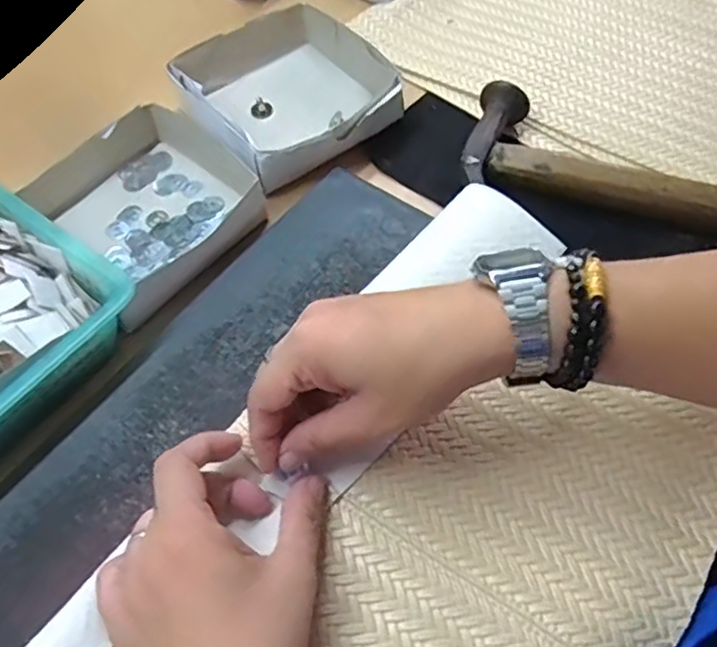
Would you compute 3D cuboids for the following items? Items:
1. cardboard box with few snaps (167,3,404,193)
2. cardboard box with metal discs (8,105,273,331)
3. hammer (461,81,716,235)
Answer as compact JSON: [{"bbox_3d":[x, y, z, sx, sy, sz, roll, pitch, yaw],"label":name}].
[{"bbox_3d":[-0.057,-0.181,0.511,0.130,0.041,0.157,-33,63,-18],"label":"cardboard box with few snaps"},{"bbox_3d":[-0.146,-0.089,0.458,0.130,0.040,0.137,38,66,22],"label":"cardboard box with metal discs"},{"bbox_3d":[0.179,-0.118,0.464,0.198,0.027,0.087,13,59,9],"label":"hammer"}]

